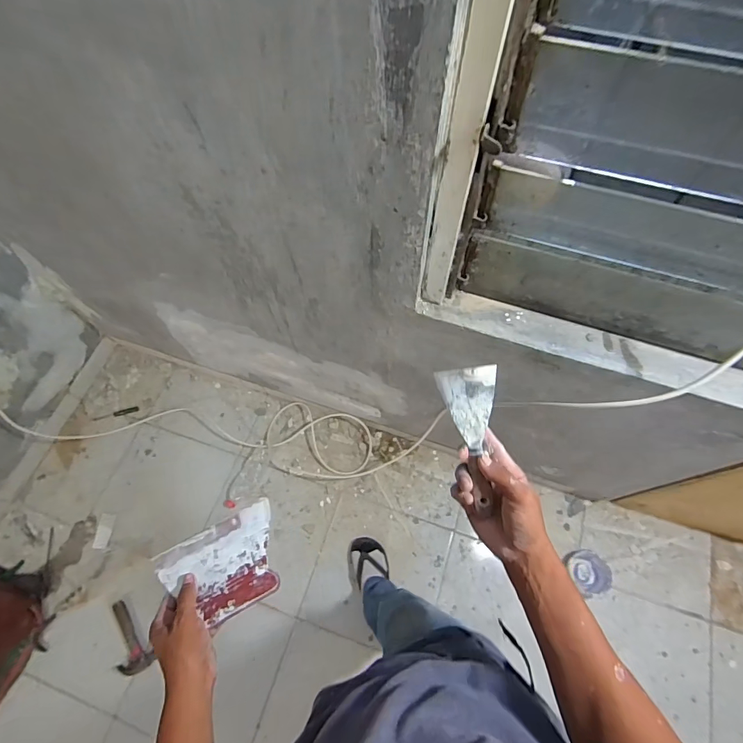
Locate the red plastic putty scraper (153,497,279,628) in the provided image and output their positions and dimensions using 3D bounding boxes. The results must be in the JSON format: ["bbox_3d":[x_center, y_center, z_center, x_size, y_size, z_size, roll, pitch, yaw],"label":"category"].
[{"bbox_3d":[-0.200,0.266,0.563,0.159,0.019,0.119,-27,66,-13],"label":"red plastic putty scraper"}]

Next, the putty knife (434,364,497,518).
[{"bbox_3d":[0.123,0.078,0.494,0.068,0.019,0.164,-8,85,16],"label":"putty knife"}]

